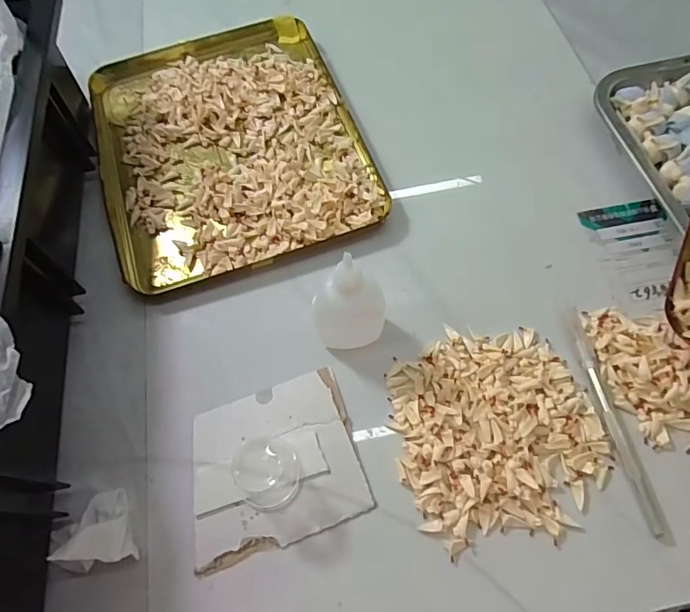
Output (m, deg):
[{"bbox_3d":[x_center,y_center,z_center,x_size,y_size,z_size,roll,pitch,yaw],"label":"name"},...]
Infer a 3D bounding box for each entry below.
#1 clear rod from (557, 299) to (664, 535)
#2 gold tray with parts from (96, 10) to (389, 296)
[{"bbox_3d":[0.163,0.061,0.290,0.011,0.008,0.145,-9,65,-4],"label":"clear rod"},{"bbox_3d":[-0.098,-0.143,0.387,0.203,0.016,0.253,-18,66,-8],"label":"gold tray with parts"}]

